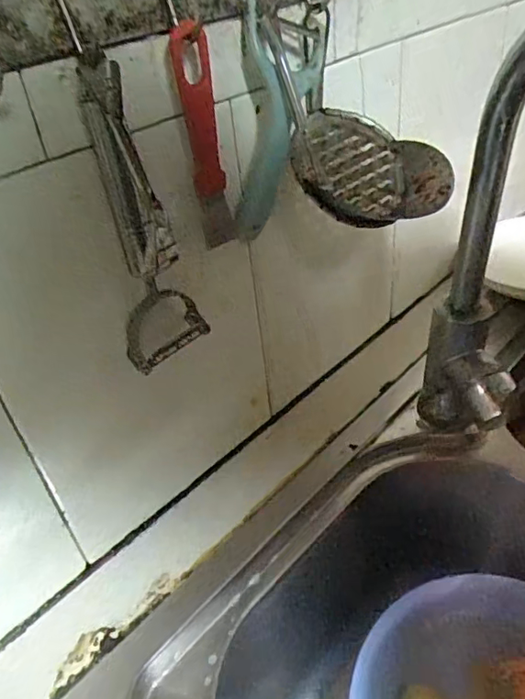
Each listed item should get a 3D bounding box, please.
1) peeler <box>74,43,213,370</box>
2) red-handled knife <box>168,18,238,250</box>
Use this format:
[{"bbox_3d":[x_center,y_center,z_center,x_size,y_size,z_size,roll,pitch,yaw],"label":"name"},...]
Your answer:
[{"bbox_3d":[-0.069,-0.070,0.304,0.048,0.170,0.025,-17,38,-13],"label":"peeler"},{"bbox_3d":[-0.035,-0.123,0.325,0.021,0.122,0.015,-14,38,-9],"label":"red-handled knife"}]

